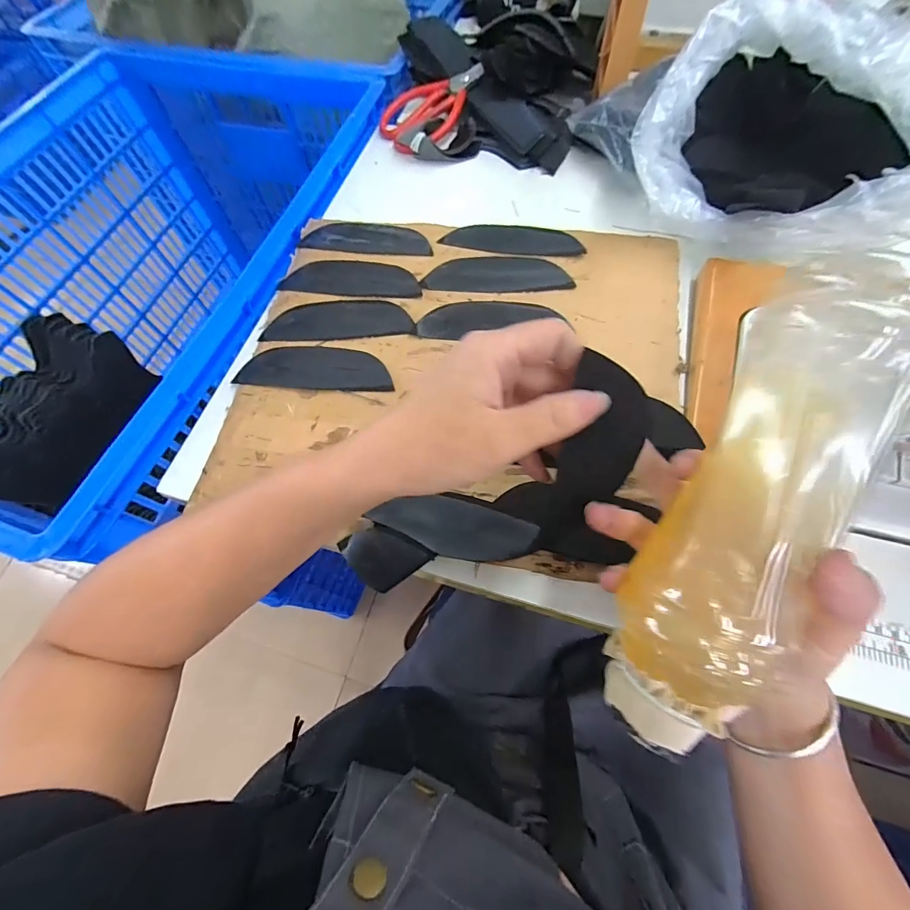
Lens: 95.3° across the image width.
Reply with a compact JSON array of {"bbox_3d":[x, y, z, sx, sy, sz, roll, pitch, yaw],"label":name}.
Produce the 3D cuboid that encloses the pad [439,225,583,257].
[{"bbox_3d":[0.062,-0.233,0.442,0.145,0.009,0.044,10,65,6],"label":"pad"}]

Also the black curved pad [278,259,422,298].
[{"bbox_3d":[-0.105,-0.184,0.431,0.141,0.006,0.047,5,64,4],"label":"black curved pad"}]

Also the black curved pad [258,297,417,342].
[{"bbox_3d":[-0.112,-0.134,0.405,0.144,0.009,0.051,-1,64,1],"label":"black curved pad"}]

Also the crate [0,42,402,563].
[{"bbox_3d":[-0.391,-0.223,0.597,0.473,0.339,0.679,16,67,10],"label":"crate"}]

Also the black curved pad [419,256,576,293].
[{"bbox_3d":[0.043,-0.185,0.420,0.145,0.005,0.054,5,64,4],"label":"black curved pad"}]

